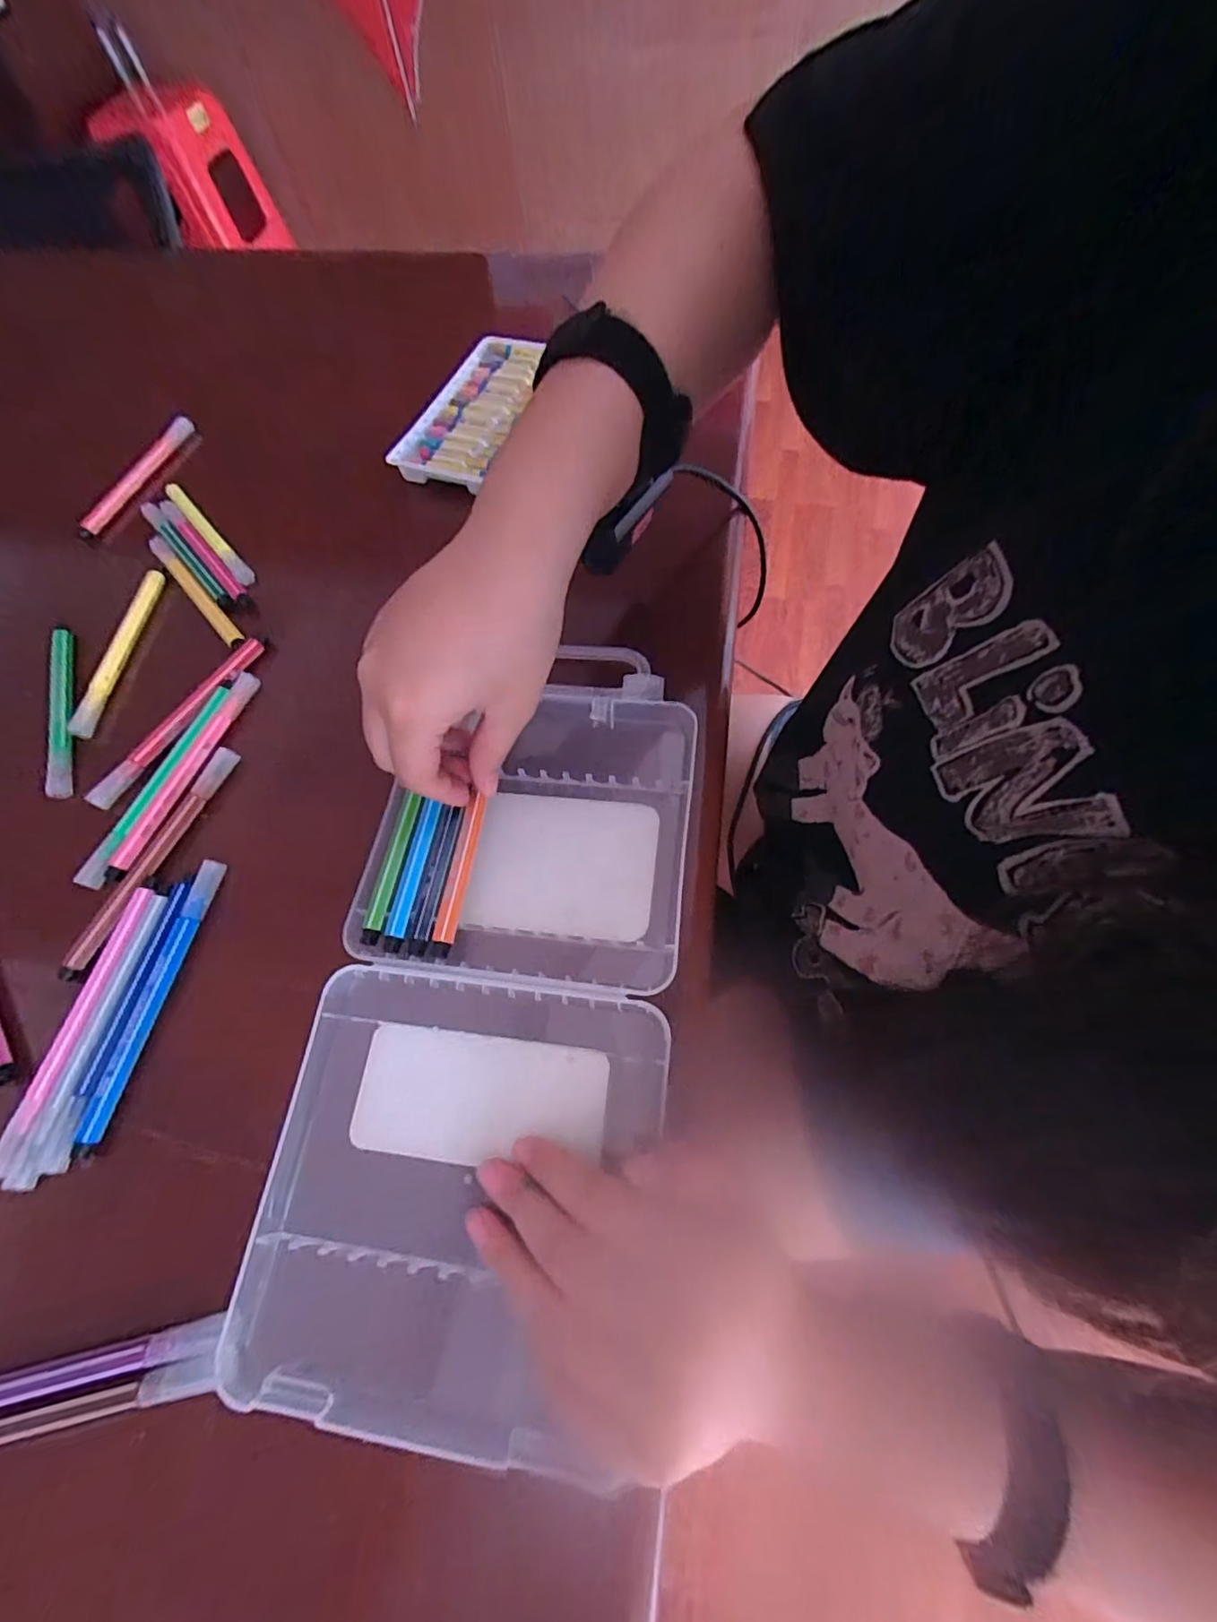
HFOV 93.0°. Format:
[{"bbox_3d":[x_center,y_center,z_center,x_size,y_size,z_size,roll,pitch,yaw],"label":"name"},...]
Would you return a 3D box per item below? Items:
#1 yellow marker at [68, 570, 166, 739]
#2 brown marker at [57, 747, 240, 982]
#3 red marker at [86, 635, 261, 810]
[{"bbox_3d":[-0.317,-0.105,0.375,0.013,0.013,0.126,-1,65,5],"label":"yellow marker"},{"bbox_3d":[-0.240,0.023,0.306,0.010,0.011,0.134,19,68,13],"label":"brown marker"},{"bbox_3d":[-0.255,-0.056,0.345,0.012,0.007,0.130,27,70,16],"label":"red marker"}]

